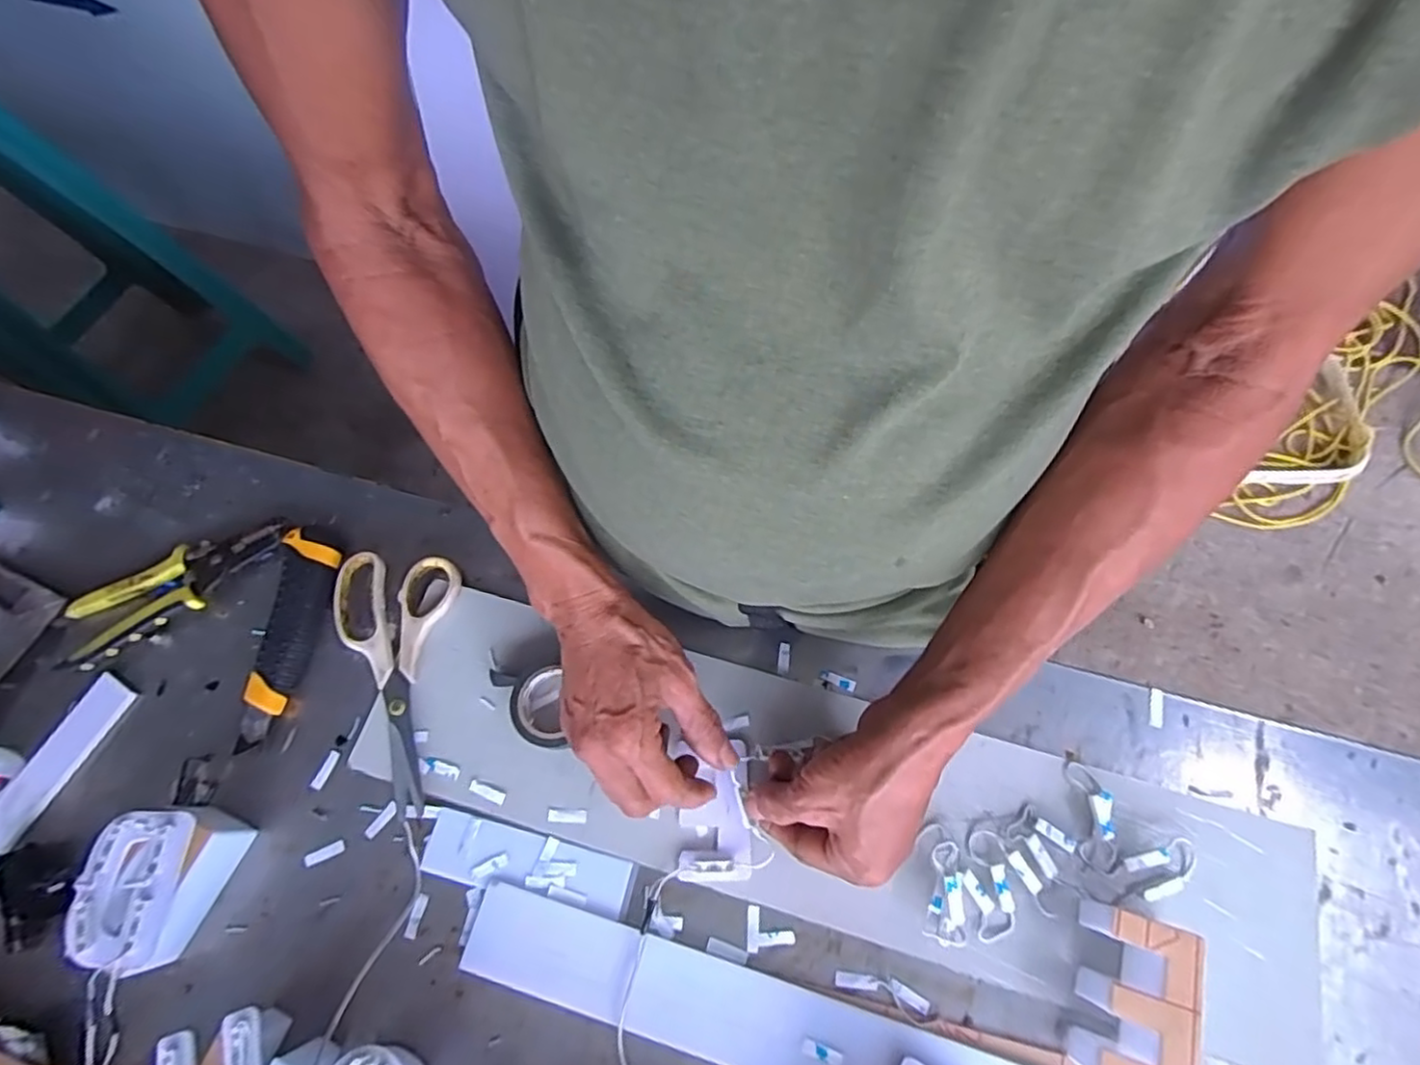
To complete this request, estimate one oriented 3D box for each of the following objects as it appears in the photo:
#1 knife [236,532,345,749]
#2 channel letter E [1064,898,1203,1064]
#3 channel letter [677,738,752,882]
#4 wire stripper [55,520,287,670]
[{"bbox_3d":[-0.307,0.073,0.480,0.035,0.020,0.161,4,69,4],"label":"knife"},{"bbox_3d":[0.234,0.258,0.366,0.046,0.045,0.082,16,71,9],"label":"channel letter E"},{"bbox_3d":[0.002,0.176,0.418,0.044,0.019,0.081,-1,69,2],"label":"channel letter"},{"bbox_3d":[-0.402,0.039,0.496,0.159,0.023,0.054,-31,71,-9],"label":"wire stripper"}]

